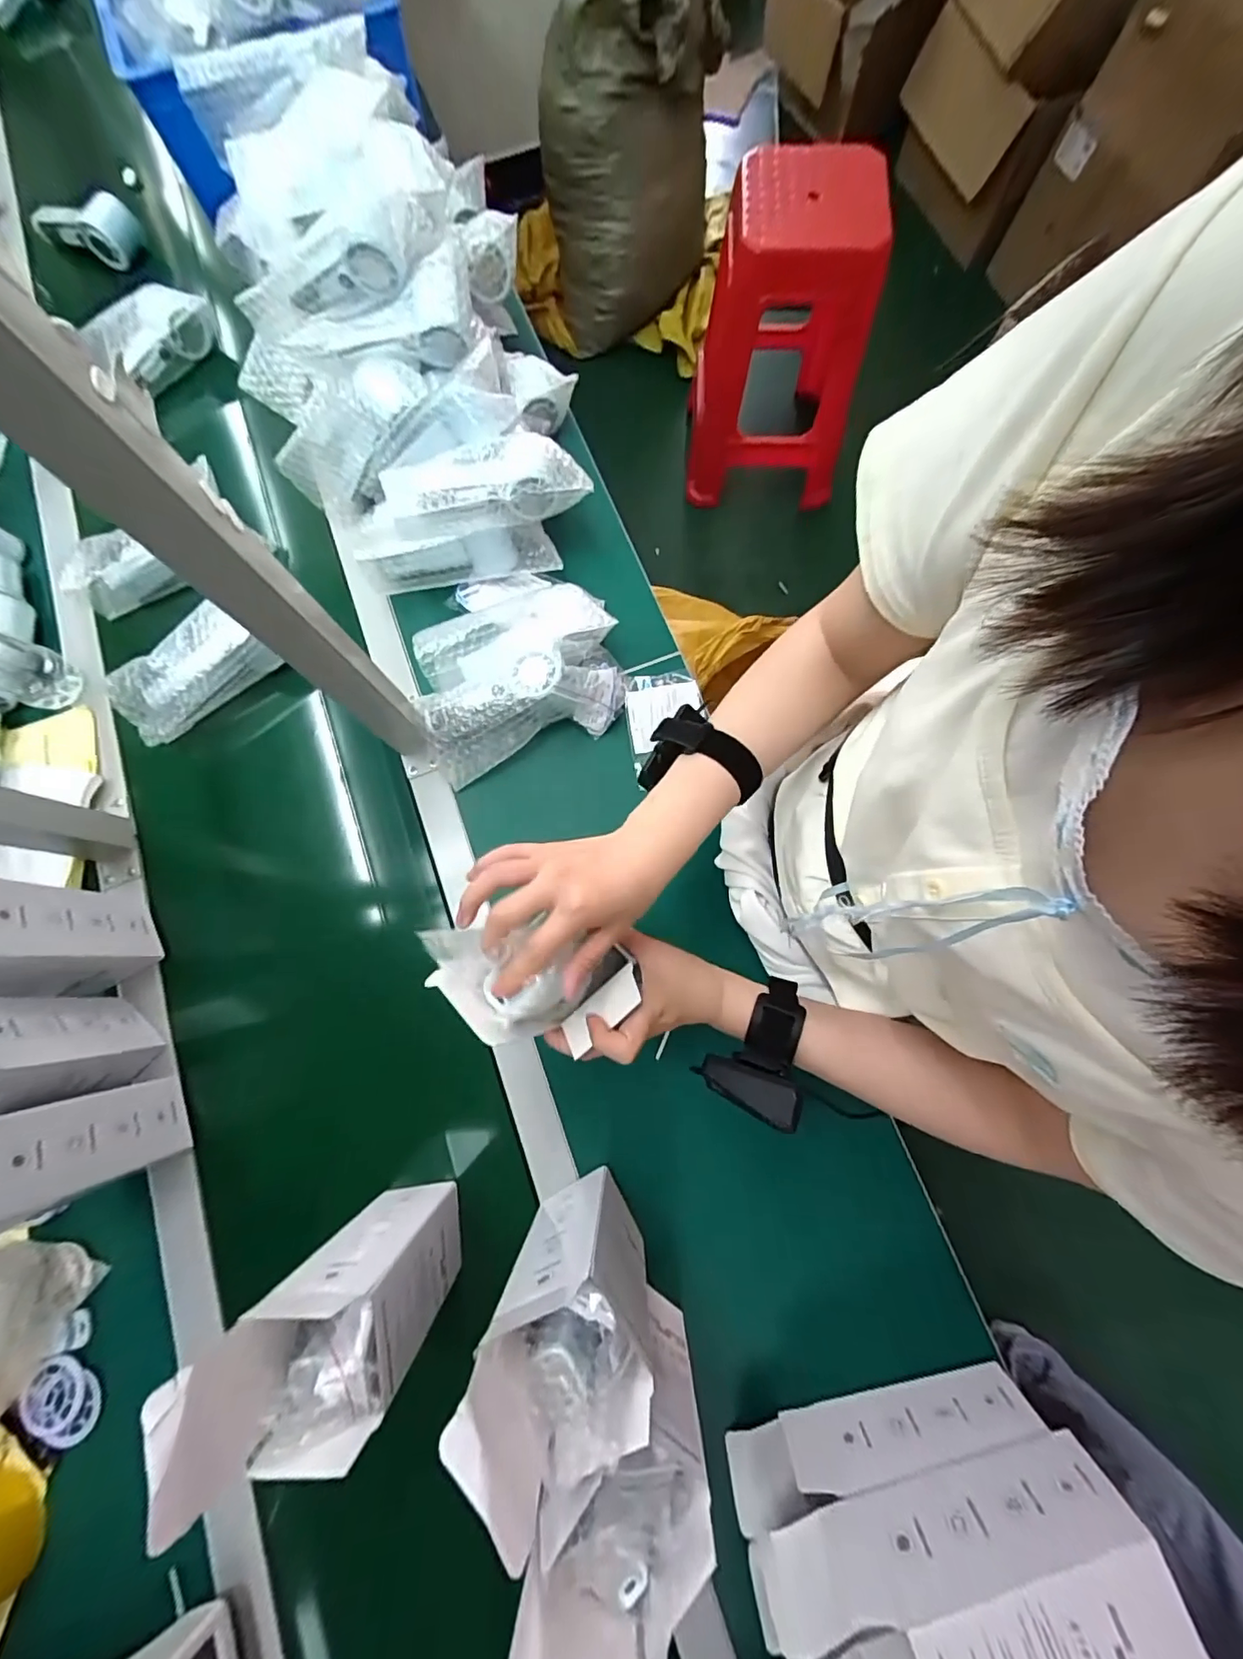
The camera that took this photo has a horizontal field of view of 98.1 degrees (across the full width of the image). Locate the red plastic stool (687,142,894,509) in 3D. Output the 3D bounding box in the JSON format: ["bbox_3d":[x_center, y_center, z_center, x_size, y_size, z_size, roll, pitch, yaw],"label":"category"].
[{"bbox_3d":[0.390,-1.194,1.330,0.414,0.607,0.399,-2,77,1],"label":"red plastic stool"}]

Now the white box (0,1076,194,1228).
[{"bbox_3d":[-0.472,0.268,0.422,0.093,0.202,0.079,-22,77,-4],"label":"white box"}]

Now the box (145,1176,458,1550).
[{"bbox_3d":[-0.198,0.349,0.383,0.091,0.220,0.091,-4,77,0],"label":"box"}]

